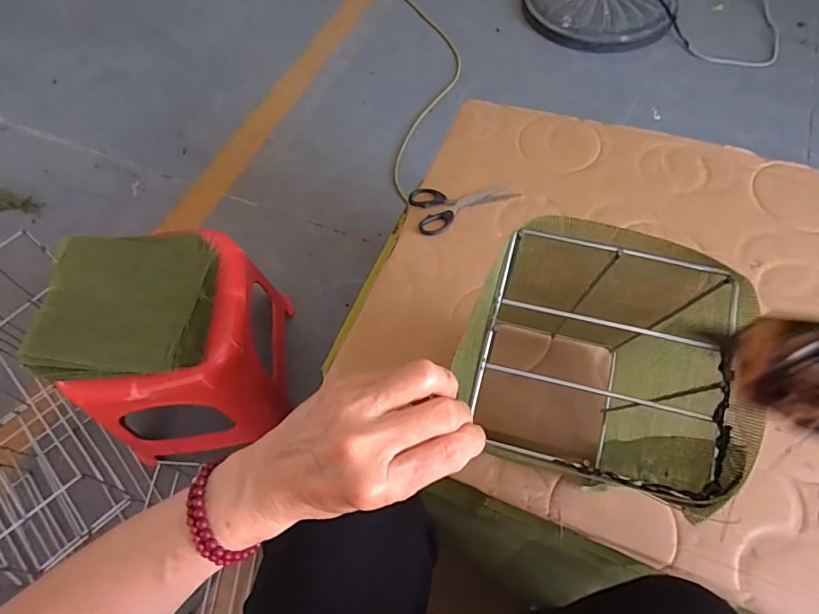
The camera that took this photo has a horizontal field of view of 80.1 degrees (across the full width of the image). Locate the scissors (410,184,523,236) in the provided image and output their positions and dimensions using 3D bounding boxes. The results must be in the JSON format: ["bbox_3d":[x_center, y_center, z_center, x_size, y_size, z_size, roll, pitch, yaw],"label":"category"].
[{"bbox_3d":[0.078,-0.147,0.676,0.144,0.011,0.081,-13,62,-4],"label":"scissors"}]

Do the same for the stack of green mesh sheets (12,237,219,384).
[{"bbox_3d":[-0.376,-0.003,0.652,0.208,0.049,0.199,-1,61,2],"label":"stack of green mesh sheets"}]

